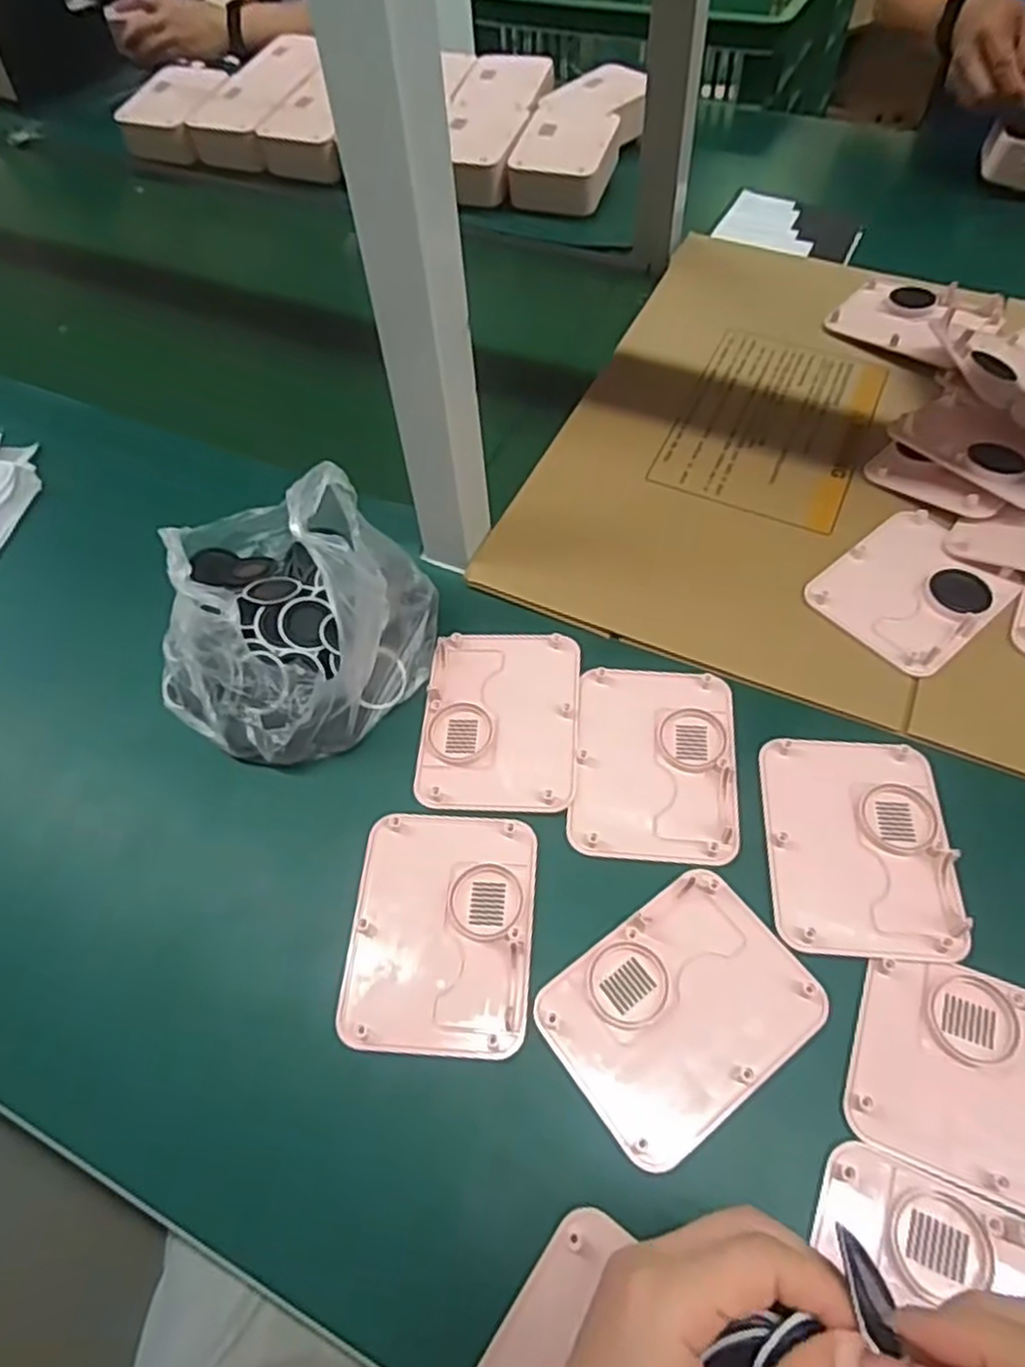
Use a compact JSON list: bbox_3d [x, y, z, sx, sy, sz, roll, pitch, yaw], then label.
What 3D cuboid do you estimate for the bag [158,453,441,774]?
[{"bbox_3d":[-0.159,-0.054,0.477,0.196,0.108,0.160,20,61,15],"label":"bag"}]

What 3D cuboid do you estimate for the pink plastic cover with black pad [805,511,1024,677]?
[{"bbox_3d":[0.270,-0.065,0.514,0.118,0.011,0.097,-36,62,-17],"label":"pink plastic cover with black pad"}]

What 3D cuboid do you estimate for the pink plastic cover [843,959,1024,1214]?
[{"bbox_3d":[0.228,0.189,0.360,0.124,0.009,0.093,18,61,15],"label":"pink plastic cover"}]

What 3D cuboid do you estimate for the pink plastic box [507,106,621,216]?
[{"bbox_3d":[0.063,-0.571,0.832,0.105,0.049,0.131,13,60,12],"label":"pink plastic box"}]

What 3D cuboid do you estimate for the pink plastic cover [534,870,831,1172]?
[{"bbox_3d":[0.084,0.161,0.386,0.121,0.006,0.095,-33,62,-16],"label":"pink plastic cover"}]

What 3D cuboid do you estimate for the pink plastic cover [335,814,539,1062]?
[{"bbox_3d":[-0.038,0.131,0.414,0.097,0.004,0.124,2,58,5],"label":"pink plastic cover"}]

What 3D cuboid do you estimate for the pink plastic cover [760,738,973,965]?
[{"bbox_3d":[0.192,0.087,0.425,0.095,0.009,0.123,2,58,6],"label":"pink plastic cover"}]

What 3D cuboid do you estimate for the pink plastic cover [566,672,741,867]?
[{"bbox_3d":[0.086,0.045,0.461,0.094,0.004,0.123,5,59,7],"label":"pink plastic cover"}]

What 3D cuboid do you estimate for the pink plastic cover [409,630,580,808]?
[{"bbox_3d":[-0.007,0.021,0.482,0.096,0.004,0.123,2,58,5],"label":"pink plastic cover"}]

